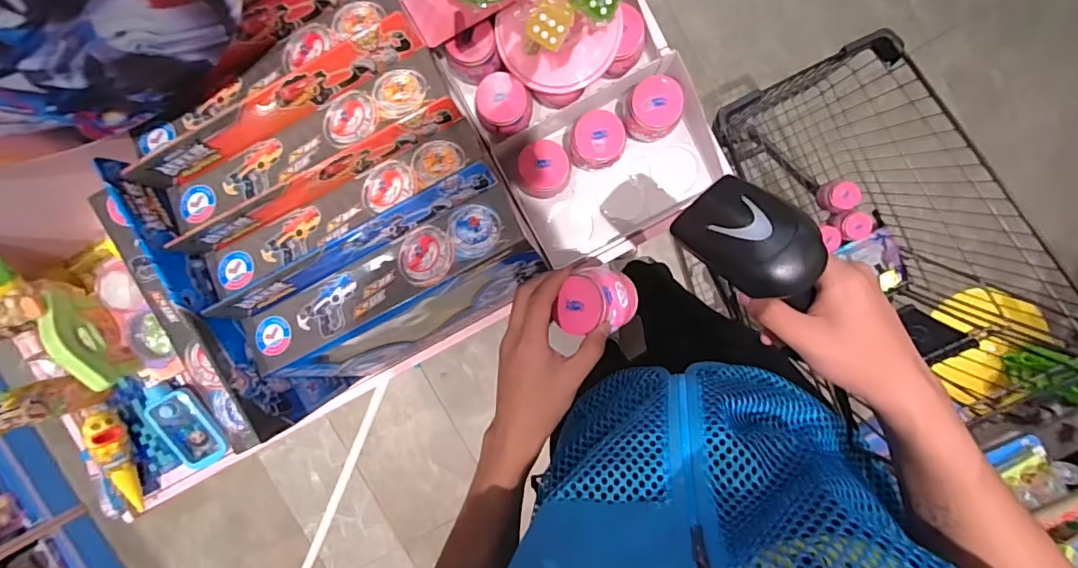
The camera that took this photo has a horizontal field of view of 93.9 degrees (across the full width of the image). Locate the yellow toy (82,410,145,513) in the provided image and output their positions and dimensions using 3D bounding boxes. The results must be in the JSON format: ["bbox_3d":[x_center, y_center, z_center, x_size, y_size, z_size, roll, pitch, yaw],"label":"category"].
[{"bbox_3d":[-0.534,0.229,0.634,0.031,0.043,0.134,-8,94,2],"label":"yellow toy"}]

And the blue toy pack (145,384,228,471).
[{"bbox_3d":[-0.467,0.188,0.662,0.055,0.027,0.126,-20,109,3],"label":"blue toy pack"}]

